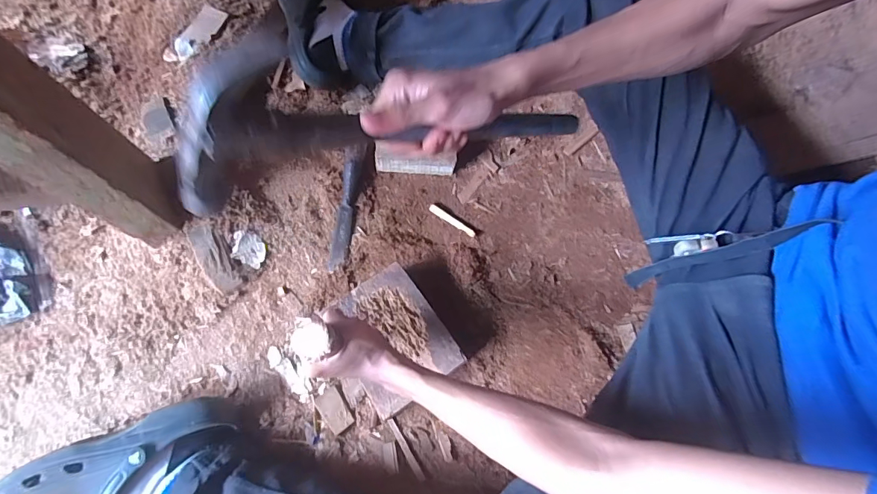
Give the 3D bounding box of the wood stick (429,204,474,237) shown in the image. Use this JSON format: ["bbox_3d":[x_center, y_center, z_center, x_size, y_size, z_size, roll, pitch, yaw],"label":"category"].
[{"bbox_3d":[0.023,-0.046,0.715,0.090,0.004,0.013,33,72,10],"label":"wood stick"}]

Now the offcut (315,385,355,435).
[{"bbox_3d":[-0.151,0.236,0.613,0.034,0.009,0.063,-32,74,-13],"label":"offcut"}]

